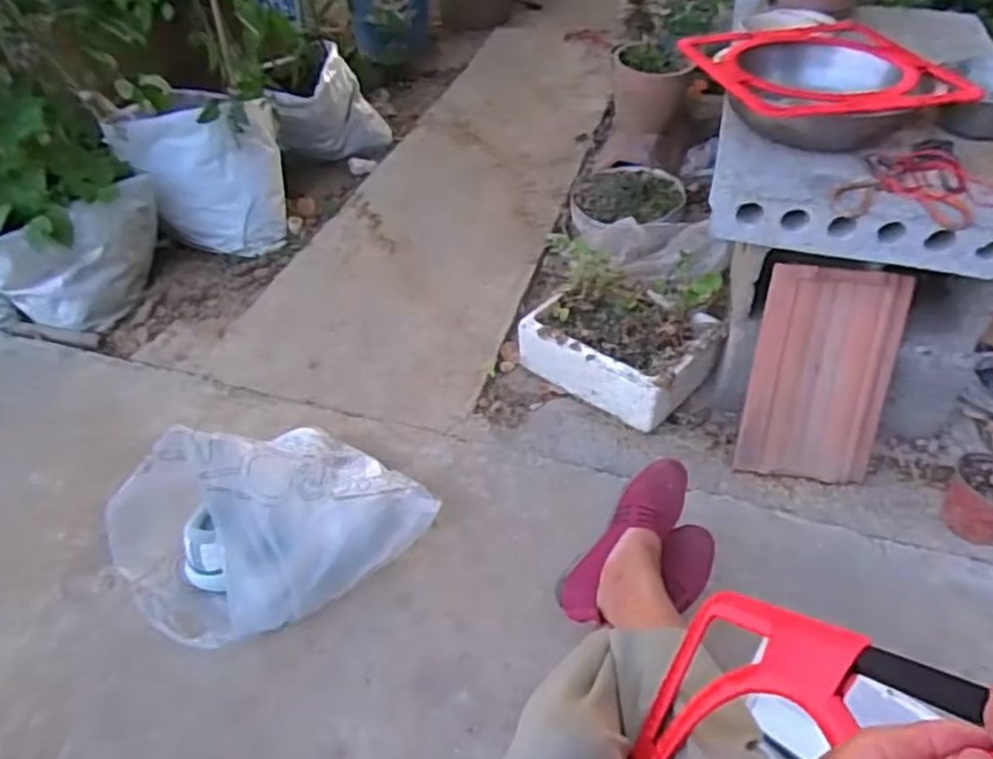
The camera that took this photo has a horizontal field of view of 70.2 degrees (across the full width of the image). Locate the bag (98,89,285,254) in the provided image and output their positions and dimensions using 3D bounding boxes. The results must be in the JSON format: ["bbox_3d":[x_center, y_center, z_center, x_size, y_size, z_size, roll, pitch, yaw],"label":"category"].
[{"bbox_3d":[-0.639,-0.458,1.561,0.297,0.281,0.239,-2,45,0],"label":"bag"}]

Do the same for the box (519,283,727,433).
[{"bbox_3d":[0.228,-0.071,1.304,0.305,0.101,0.246,29,53,27],"label":"box"}]

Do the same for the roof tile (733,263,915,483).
[{"bbox_3d":[0.504,-0.004,1.101,0.203,0.337,0.019,8,16,7],"label":"roof tile"}]

